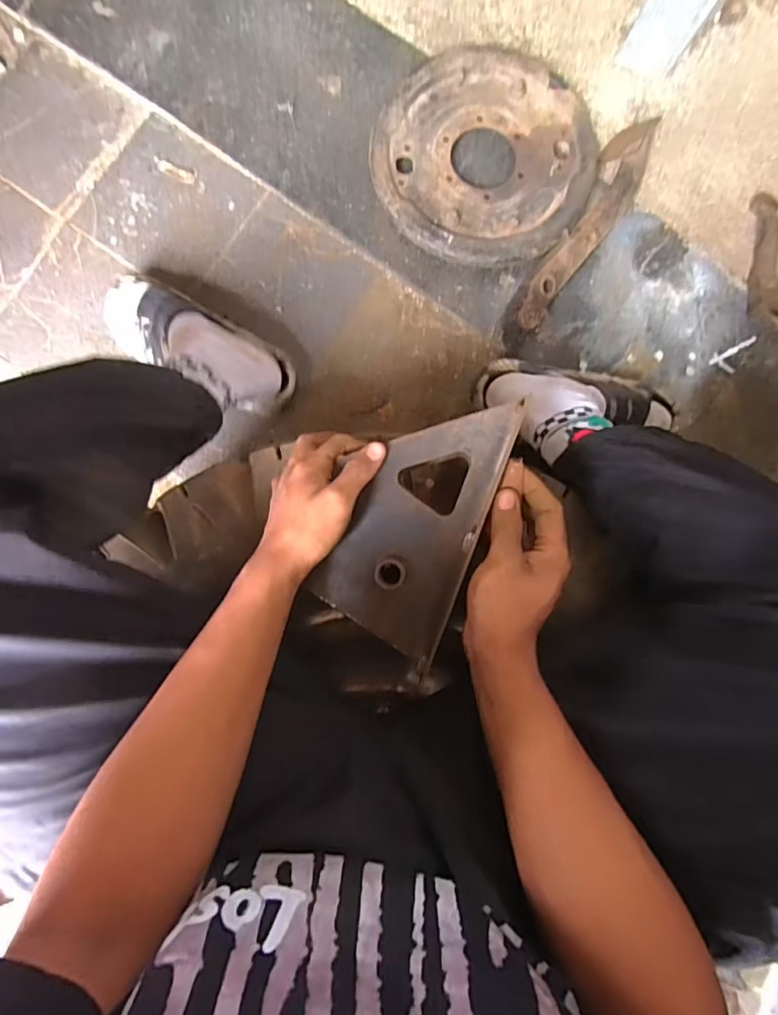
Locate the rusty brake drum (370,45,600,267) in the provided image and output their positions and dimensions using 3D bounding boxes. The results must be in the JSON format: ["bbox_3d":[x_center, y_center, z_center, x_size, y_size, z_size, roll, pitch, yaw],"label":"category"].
[{"bbox_3d":[0.131,-0.469,0.708,0.282,0.038,0.290,0,92,-2],"label":"rusty brake drum"}]

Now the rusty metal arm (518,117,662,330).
[{"bbox_3d":[0.267,-0.372,0.701,0.069,0.051,0.322,30,91,-3],"label":"rusty metal arm"}]

